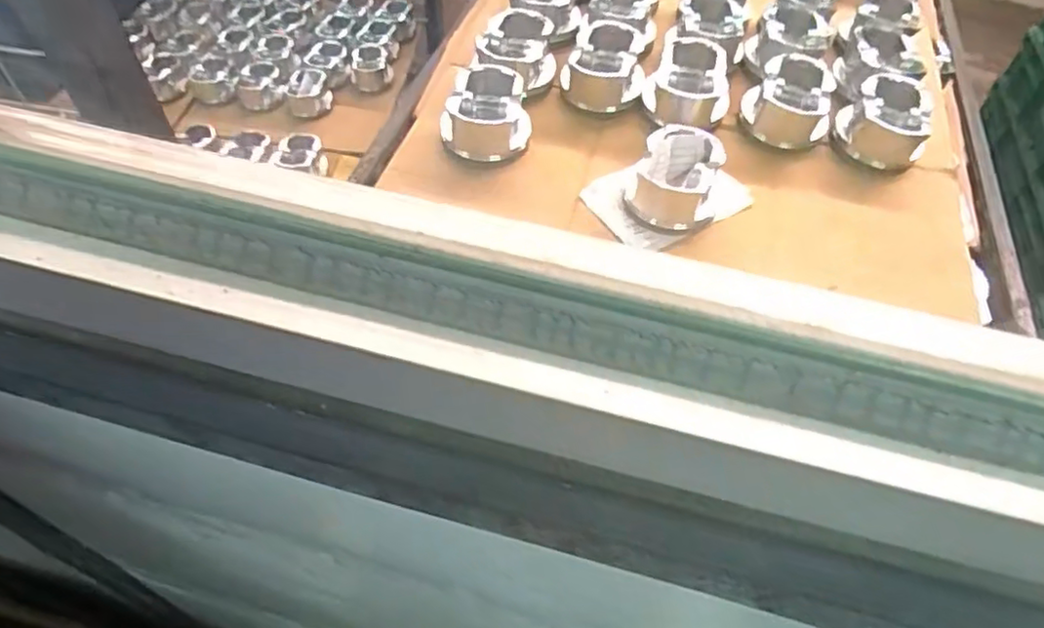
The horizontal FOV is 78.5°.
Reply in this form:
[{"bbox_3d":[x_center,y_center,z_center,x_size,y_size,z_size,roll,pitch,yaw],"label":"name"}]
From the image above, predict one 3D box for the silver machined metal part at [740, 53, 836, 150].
[{"bbox_3d":[0.284,-0.226,0.684,0.084,0.058,0.089,12,54,4],"label":"silver machined metal part"}]

